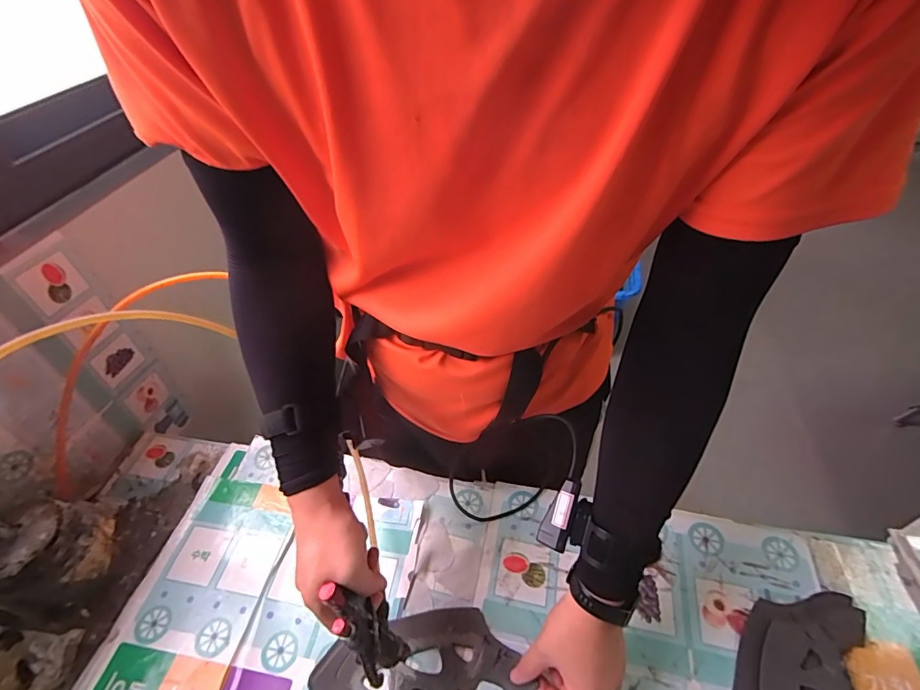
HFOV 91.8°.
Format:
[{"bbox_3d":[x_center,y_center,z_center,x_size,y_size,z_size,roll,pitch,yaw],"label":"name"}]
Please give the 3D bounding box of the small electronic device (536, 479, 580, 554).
[{"bbox_3d":[0.097,0.163,0.431,0.028,0.014,0.066,21,88,22],"label":"small electronic device"}]

